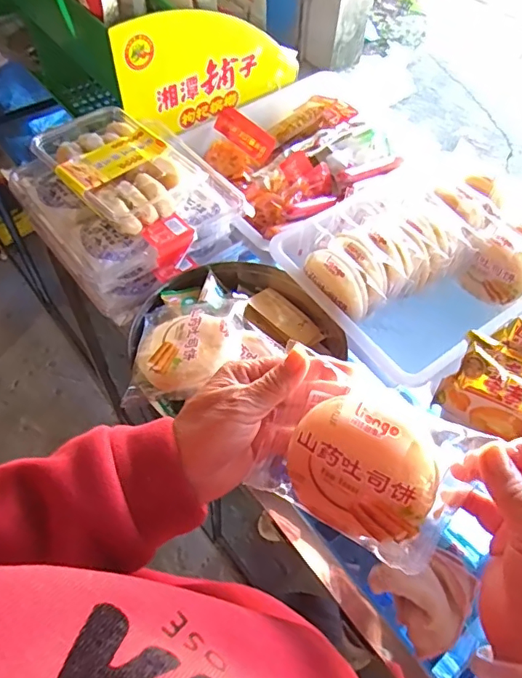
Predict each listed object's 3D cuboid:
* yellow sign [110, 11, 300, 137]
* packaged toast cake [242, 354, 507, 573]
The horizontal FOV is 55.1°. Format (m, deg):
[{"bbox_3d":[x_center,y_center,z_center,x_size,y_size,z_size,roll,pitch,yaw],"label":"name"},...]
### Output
[{"bbox_3d":[-0.059,-0.380,0.694,0.307,0.145,0.011,-32,64,-25],"label":"yellow sign"},{"bbox_3d":[0.063,0.079,0.320,0.125,0.116,0.034,21,27,17],"label":"packaged toast cake"}]

